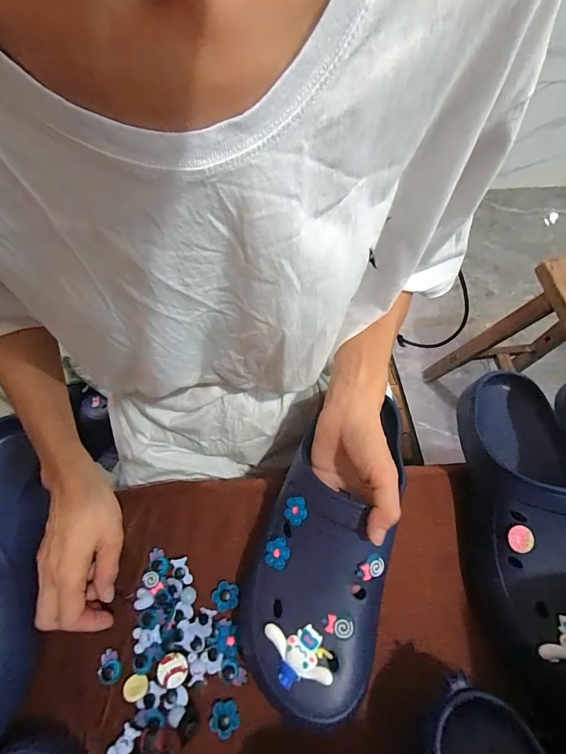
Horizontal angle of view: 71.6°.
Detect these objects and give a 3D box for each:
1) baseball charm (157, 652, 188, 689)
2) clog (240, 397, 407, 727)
[{"bbox_3d":[-0.098,0.259,0.346,0.026,0.004,0.025,0,63,-1],"label":"baseball charm"},{"bbox_3d":[0.033,0.144,0.340,0.115,0.105,0.235,14,64,6],"label":"clog"}]

